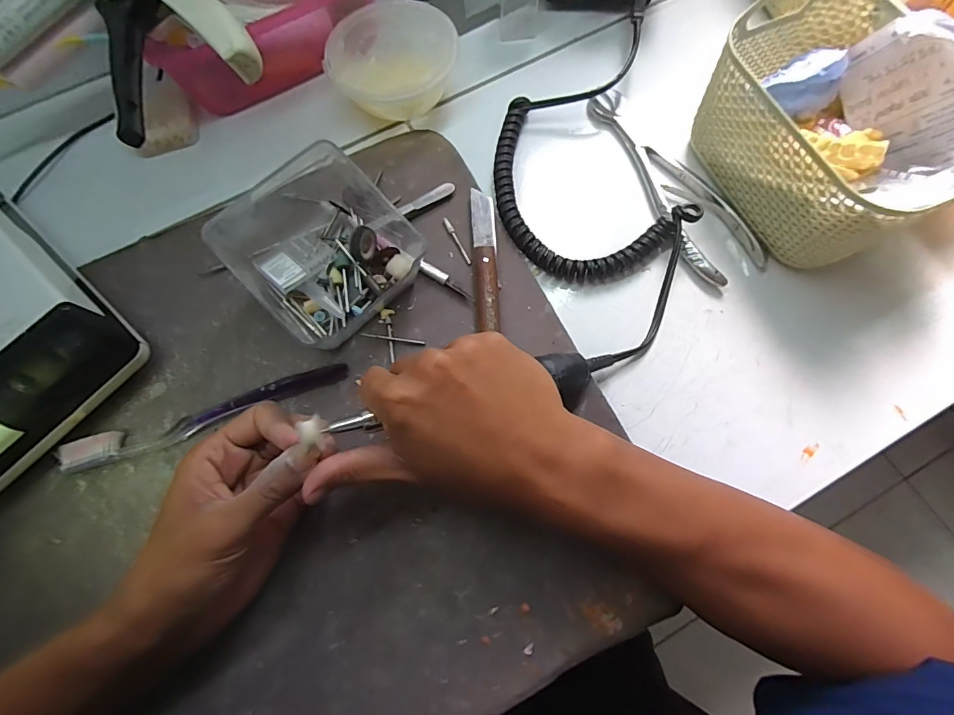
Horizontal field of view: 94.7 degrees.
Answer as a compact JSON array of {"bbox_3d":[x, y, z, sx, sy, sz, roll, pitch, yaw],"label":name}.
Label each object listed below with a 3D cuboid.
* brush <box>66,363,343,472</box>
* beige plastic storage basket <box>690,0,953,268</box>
[{"bbox_3d":[-0.176,0.039,0.290,0.183,0.018,0.020,-17,73,-3],"label":"brush"},{"bbox_3d":[0.237,-0.157,0.290,0.121,0.090,0.172,-24,73,-6],"label":"beige plastic storage basket"}]

